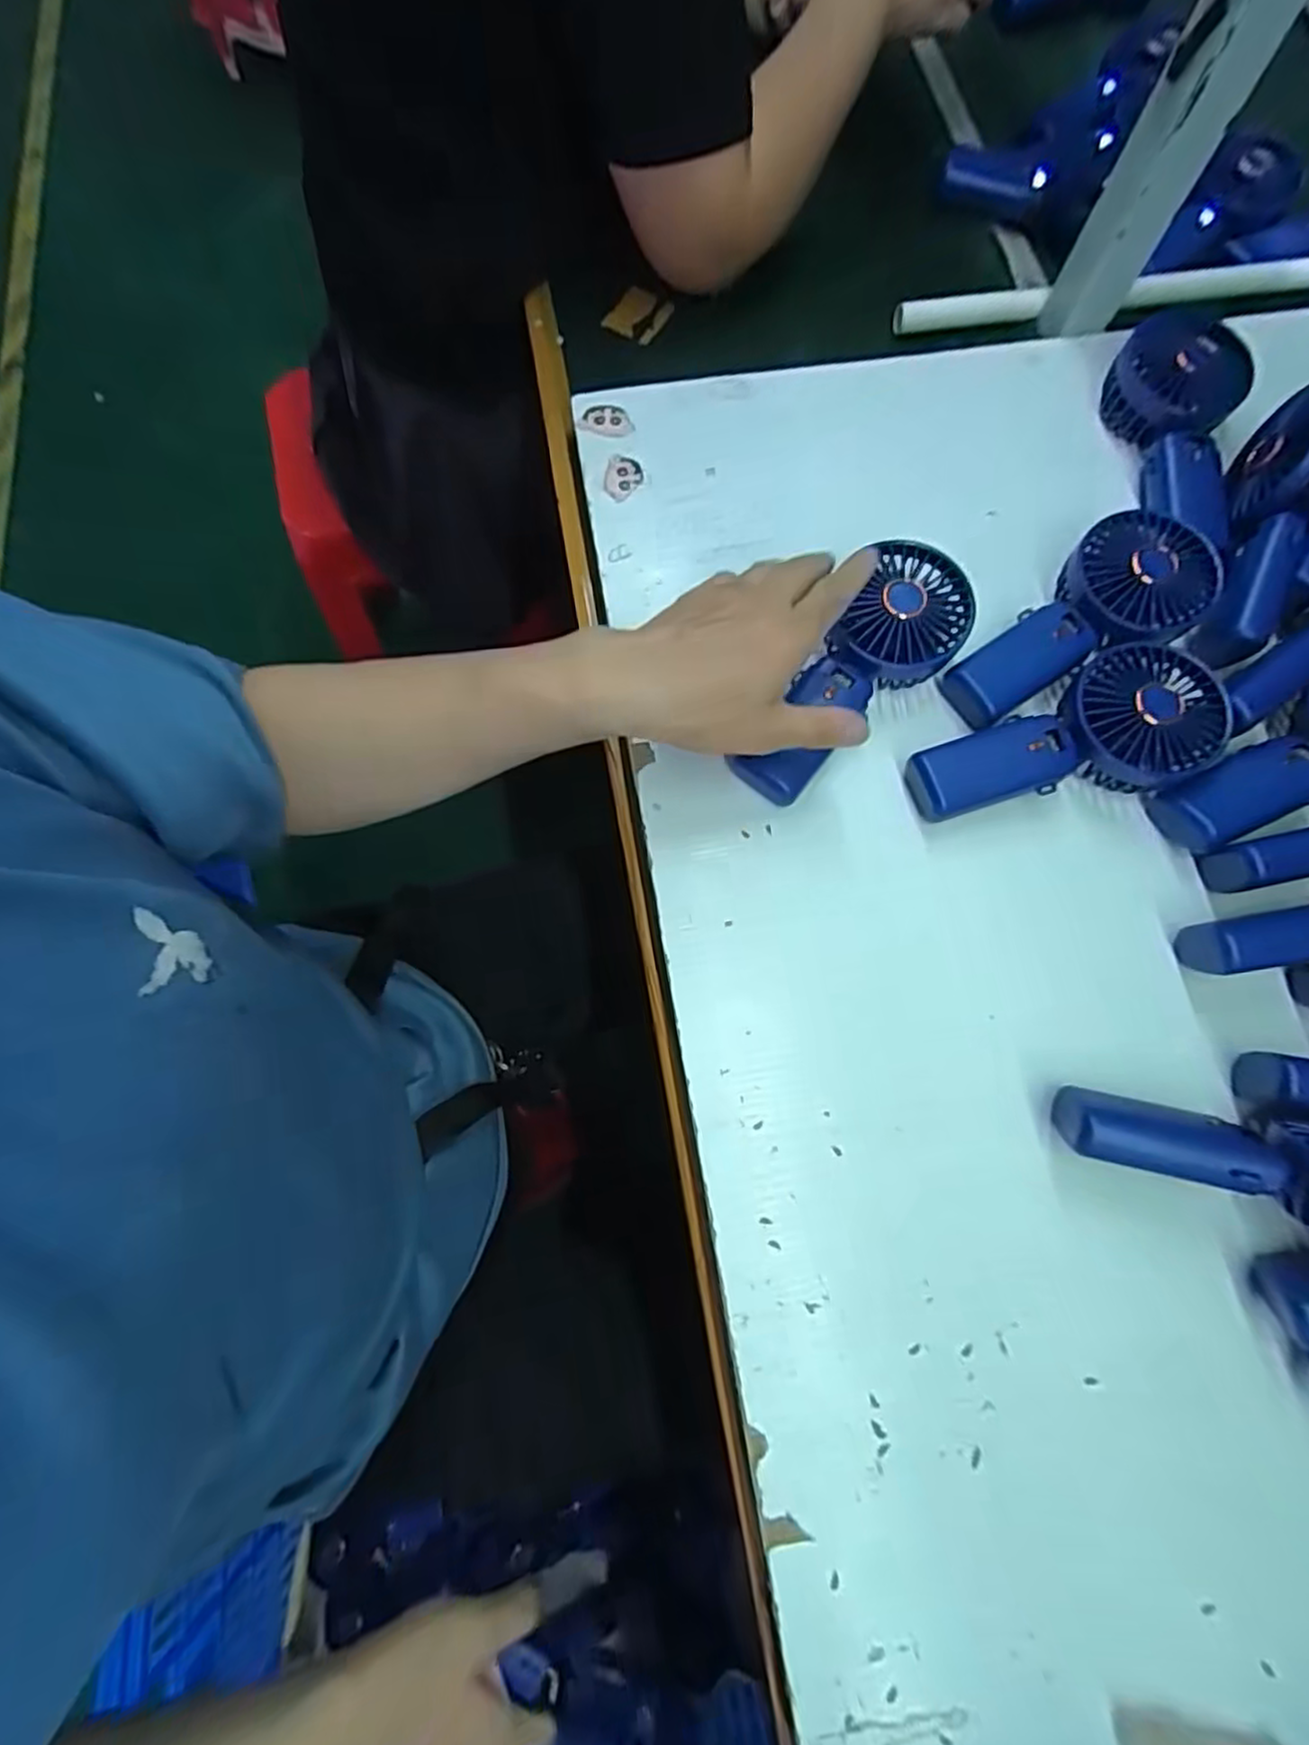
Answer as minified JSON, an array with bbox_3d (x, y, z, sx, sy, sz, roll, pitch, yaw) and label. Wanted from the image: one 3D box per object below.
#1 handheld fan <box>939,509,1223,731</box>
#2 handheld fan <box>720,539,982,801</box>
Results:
[{"bbox_3d":[0.263,-0.151,0.429,0.175,0.042,0.077,-38,77,-12],"label":"handheld fan"},{"bbox_3d":[0.123,-0.119,0.430,0.070,0.036,0.185,39,85,10],"label":"handheld fan"}]

